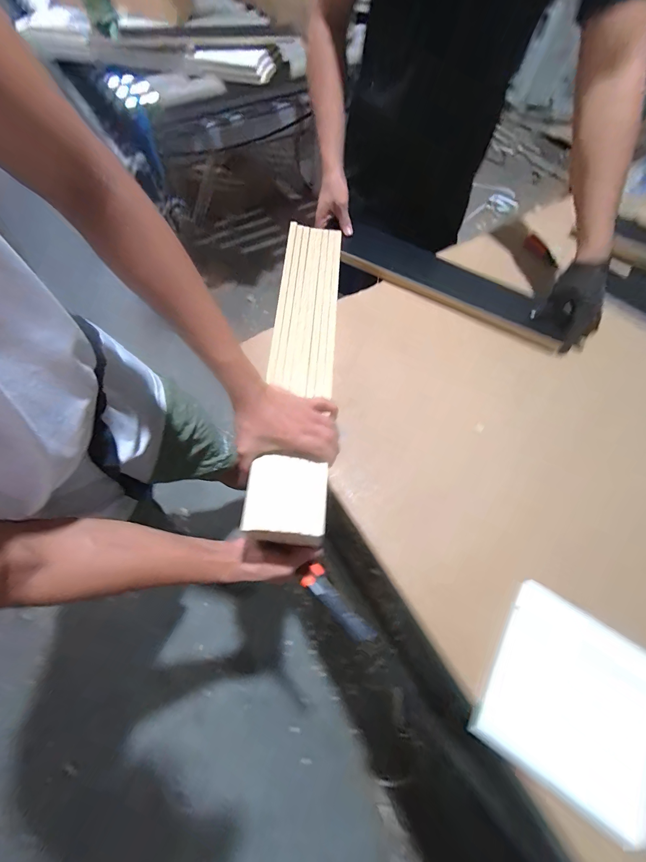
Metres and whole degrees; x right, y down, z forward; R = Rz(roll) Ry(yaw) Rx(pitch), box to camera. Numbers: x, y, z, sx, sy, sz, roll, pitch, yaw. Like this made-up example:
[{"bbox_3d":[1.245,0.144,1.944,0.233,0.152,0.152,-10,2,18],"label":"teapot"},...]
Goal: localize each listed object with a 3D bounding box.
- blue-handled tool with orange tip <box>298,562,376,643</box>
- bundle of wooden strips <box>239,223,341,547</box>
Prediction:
[{"bbox_3d":[0.022,0.241,0.448,0.119,0.011,0.036,40,69,16],"label":"blue-handled tool with orange tip"},{"bbox_3d":[-0.033,-0.130,0.512,0.099,0.022,0.586,4,63,0],"label":"bundle of wooden strips"}]

